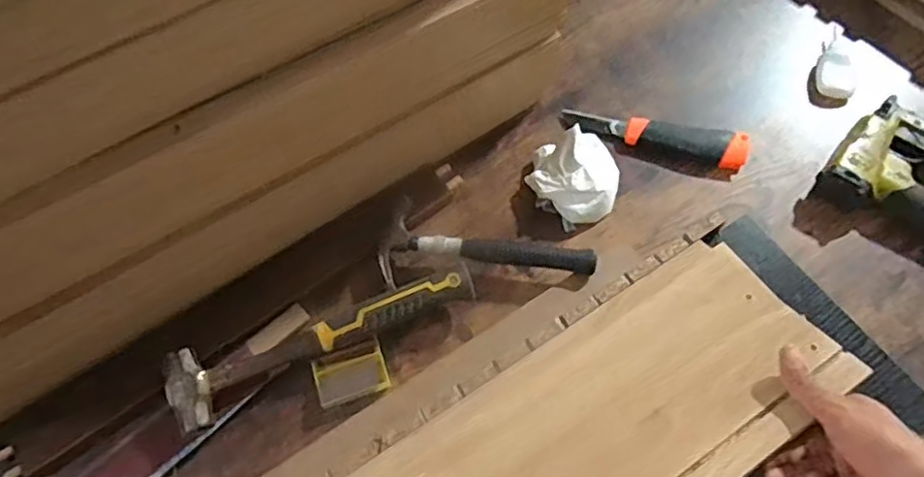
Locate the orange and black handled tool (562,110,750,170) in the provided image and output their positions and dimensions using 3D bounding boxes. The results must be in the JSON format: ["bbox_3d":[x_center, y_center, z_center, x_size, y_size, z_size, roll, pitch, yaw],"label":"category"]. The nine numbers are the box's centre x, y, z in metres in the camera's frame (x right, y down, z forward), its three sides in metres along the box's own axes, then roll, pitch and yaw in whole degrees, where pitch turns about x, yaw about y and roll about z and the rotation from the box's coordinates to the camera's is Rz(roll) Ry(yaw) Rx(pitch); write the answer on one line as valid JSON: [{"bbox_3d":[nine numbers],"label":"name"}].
[{"bbox_3d":[0.205,-0.110,0.680,0.189,0.030,0.035,14,65,8],"label":"orange and black handled tool"}]

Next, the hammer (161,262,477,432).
[{"bbox_3d":[-0.120,0.089,0.572,0.272,0.047,0.059,-23,65,-10],"label":"hammer"}]

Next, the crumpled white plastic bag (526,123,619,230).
[{"bbox_3d":[0.116,-0.068,0.649,0.091,0.051,0.107,18,65,10],"label":"crumpled white plastic bag"}]

